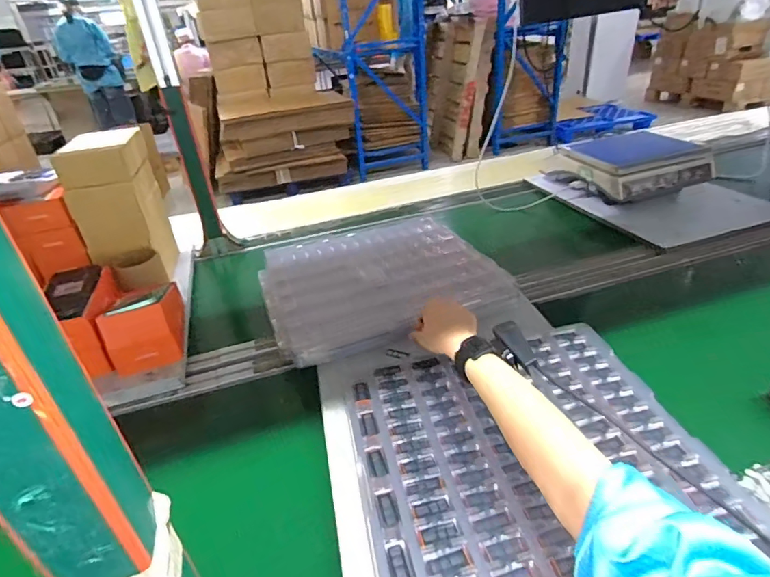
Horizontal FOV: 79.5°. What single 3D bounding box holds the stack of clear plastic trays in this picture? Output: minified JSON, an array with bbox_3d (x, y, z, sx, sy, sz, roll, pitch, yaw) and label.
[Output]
[{"bbox_3d":[-0.016,-0.031,0.912,0.427,0.047,0.391,-15,33,-15],"label":"stack of clear plastic trays"}]

